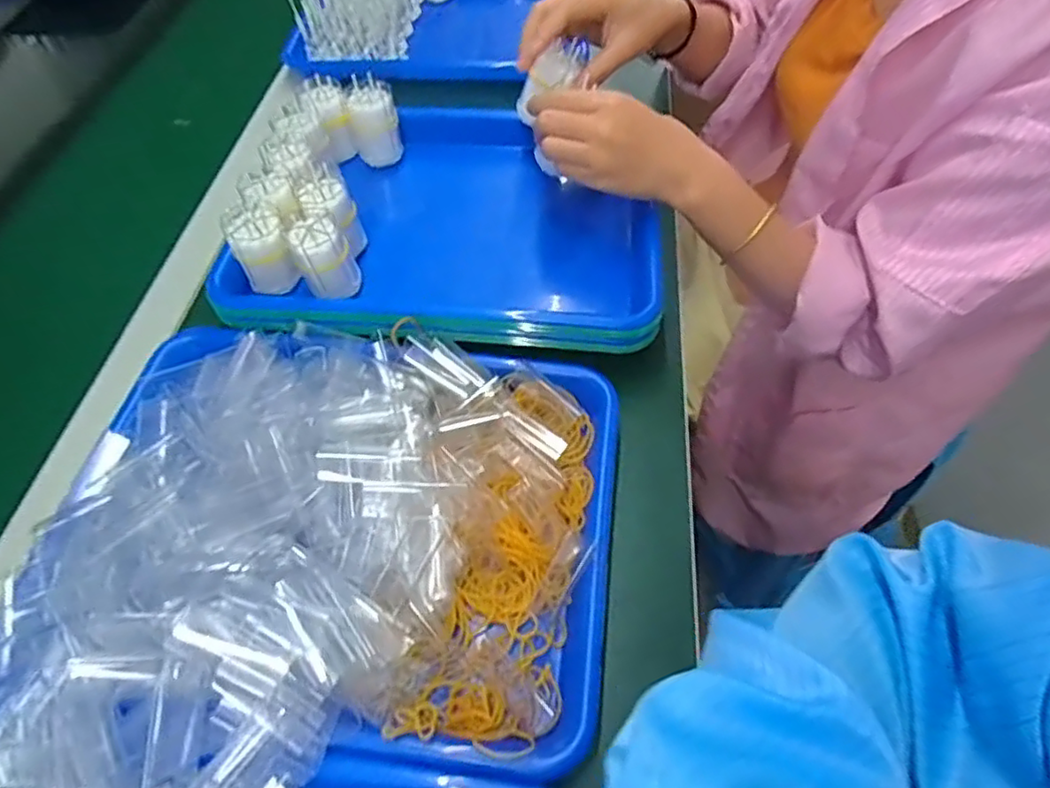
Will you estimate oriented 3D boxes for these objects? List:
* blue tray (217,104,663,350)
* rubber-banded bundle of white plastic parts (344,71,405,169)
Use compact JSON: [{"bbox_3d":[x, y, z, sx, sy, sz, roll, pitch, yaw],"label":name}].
[{"bbox_3d":[-0.059,-0.141,0.521,0.320,0.042,0.265,1,56,2],"label":"blue tray"},{"bbox_3d":[-0.132,-0.236,0.552,0.042,0.068,0.039,-12,57,-7],"label":"rubber-banded bundle of white plastic parts"}]

